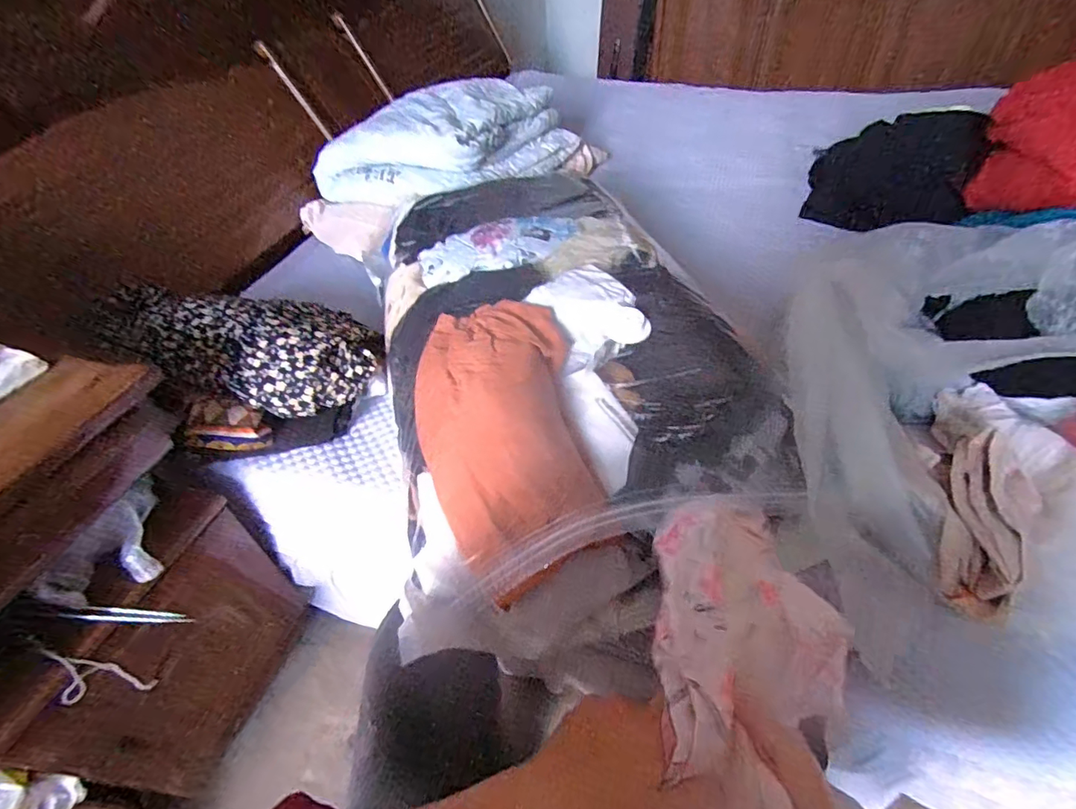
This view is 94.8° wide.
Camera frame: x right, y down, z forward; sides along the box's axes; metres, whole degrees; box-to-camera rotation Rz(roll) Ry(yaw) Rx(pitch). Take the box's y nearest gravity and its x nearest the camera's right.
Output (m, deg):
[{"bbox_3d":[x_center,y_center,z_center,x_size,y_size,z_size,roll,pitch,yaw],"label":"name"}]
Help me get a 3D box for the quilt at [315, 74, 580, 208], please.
[{"bbox_3d":[-0.168,-0.565,1.053,0.526,0.152,0.301,-36,55,-26],"label":"quilt"}]

